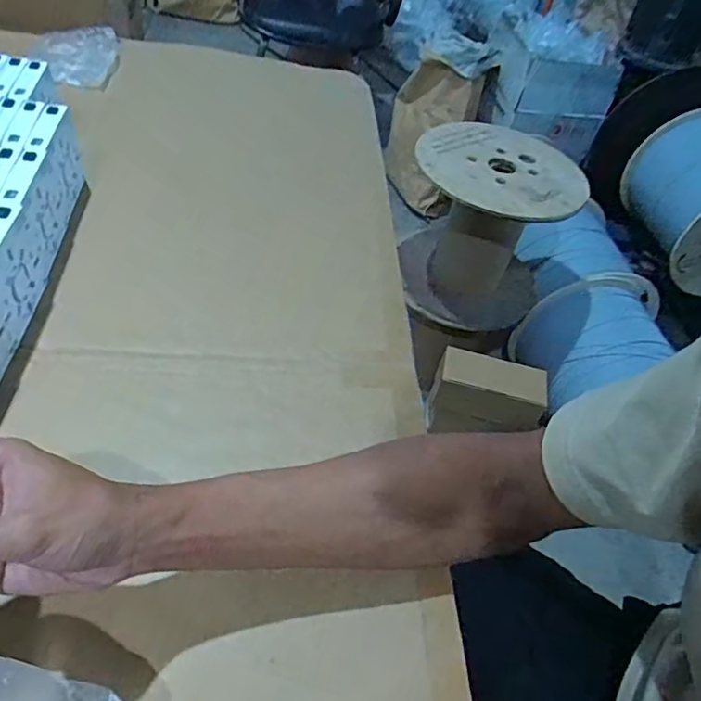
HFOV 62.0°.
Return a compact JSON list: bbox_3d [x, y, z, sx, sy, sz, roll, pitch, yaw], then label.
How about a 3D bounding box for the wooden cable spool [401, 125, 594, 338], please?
[{"bbox_3d":[0.275,-0.254,1.273,0.334,0.330,0.318,18,47,5],"label":"wooden cable spool"}]

